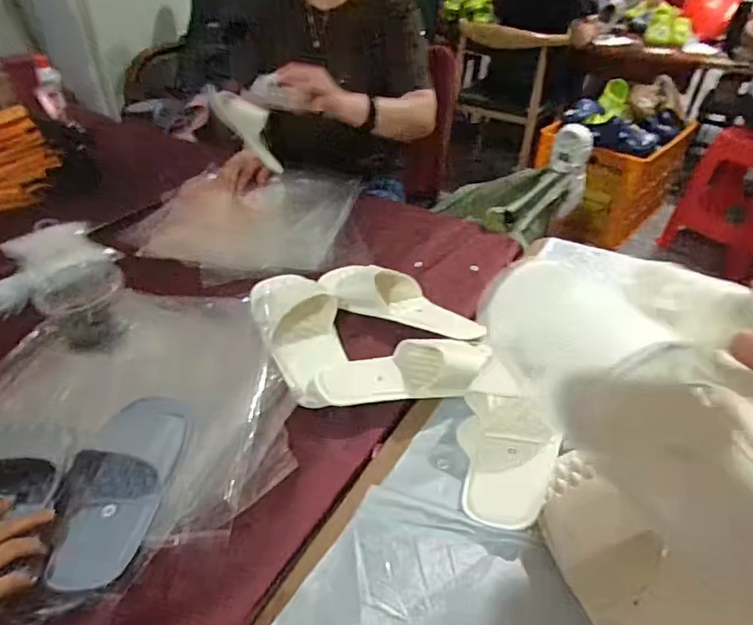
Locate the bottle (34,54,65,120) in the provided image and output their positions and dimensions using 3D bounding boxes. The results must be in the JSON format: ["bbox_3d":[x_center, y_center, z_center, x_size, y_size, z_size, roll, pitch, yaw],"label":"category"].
[{"bbox_3d":[-0.803,-0.559,1.316,0.050,0.047,0.168,-13,81,-15],"label":"bottle"}]

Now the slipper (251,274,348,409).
[{"bbox_3d":[-0.107,0.027,0.796,0.121,0.056,0.296,-13,41,-18],"label":"slipper"}]

